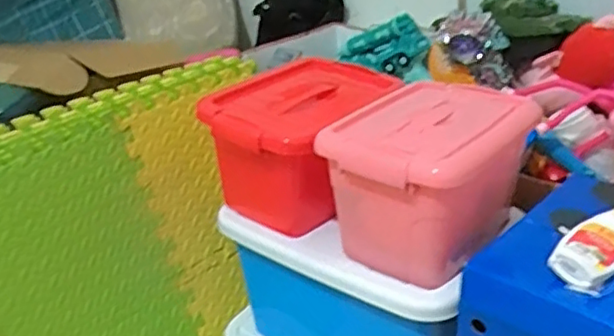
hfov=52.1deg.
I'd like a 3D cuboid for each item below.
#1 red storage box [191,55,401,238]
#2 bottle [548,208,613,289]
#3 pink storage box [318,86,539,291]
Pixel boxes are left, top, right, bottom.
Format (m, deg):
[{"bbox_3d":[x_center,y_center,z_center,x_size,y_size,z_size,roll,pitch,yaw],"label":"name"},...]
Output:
[{"bbox_3d":[-0.005,-0.028,0.896,0.209,0.174,0.262,11,30,29],"label":"red storage box"},{"bbox_3d":[0.310,0.077,0.657,0.056,0.037,0.151,18,33,38],"label":"bottle"},{"bbox_3d":[0.151,0.016,0.777,0.174,0.170,0.242,15,31,34],"label":"pink storage box"}]

